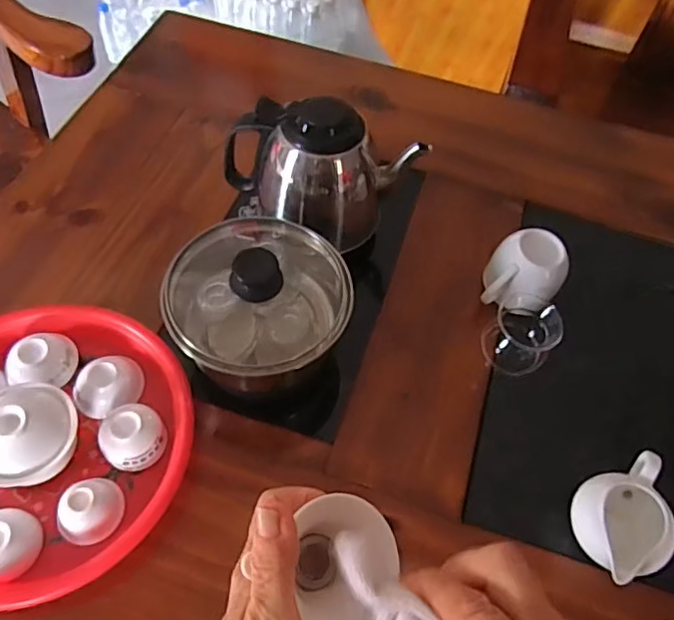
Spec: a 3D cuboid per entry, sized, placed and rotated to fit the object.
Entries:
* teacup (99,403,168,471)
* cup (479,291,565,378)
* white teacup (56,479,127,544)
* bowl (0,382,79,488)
[{"bbox_3d":[-0.175,0.106,0.507,0.052,0.029,0.052,2,56,-3],"label":"teacup"},{"bbox_3d":[0.184,0.019,0.582,0.063,0.052,0.073,30,59,15],"label":"cup"},{"bbox_3d":[-0.198,0.160,0.475,0.044,0.028,0.050,35,60,18],"label":"white teacup"},{"bbox_3d":[-0.258,0.100,0.483,0.082,0.053,0.082,2,56,-3],"label":"bowl"}]

